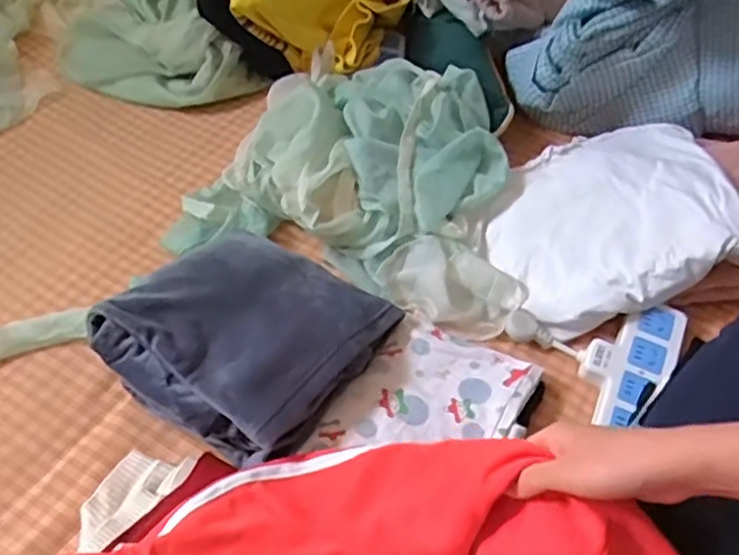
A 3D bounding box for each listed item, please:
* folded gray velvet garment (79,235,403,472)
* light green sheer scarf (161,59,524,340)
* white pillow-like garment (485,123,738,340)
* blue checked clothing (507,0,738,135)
[{"bbox_3d":[-0.111,0.049,0.646,0.185,0.100,0.220,29,57,22],"label":"folded gray velvet garment"},{"bbox_3d":[-0.017,-0.127,0.800,0.385,0.083,0.342,7,52,6],"label":"light green sheer scarf"},{"bbox_3d":[0.274,-0.073,0.766,0.273,0.080,0.235,-14,53,-11],"label":"white pillow-like garment"},{"bbox_3d":[0.386,-0.288,0.816,0.391,0.203,0.118,10,52,8],"label":"blue checked clothing"}]

